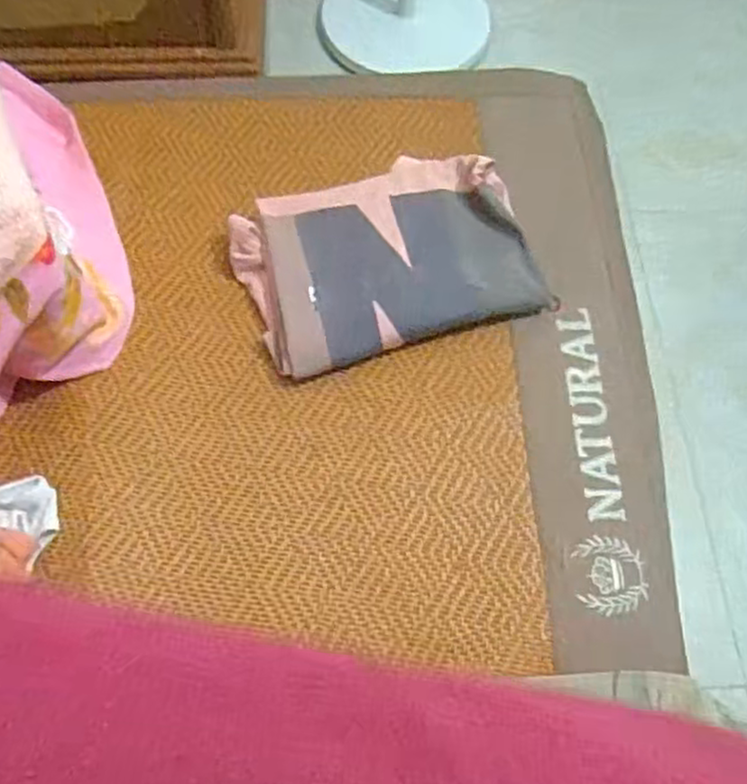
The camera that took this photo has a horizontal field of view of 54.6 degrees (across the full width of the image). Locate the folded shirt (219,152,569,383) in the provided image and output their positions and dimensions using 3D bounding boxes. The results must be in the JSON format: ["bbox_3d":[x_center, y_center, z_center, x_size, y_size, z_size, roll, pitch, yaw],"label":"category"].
[{"bbox_3d":[0.011,-0.114,0.622,0.242,0.032,0.167,-17,68,-10],"label":"folded shirt"}]

